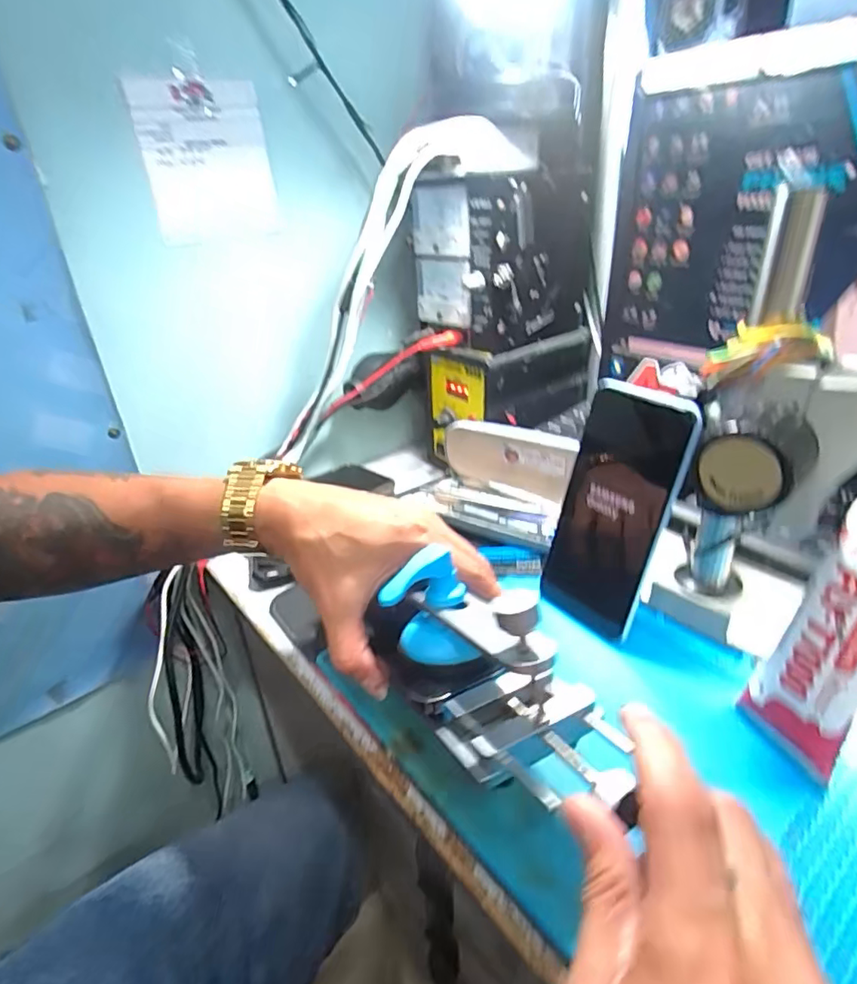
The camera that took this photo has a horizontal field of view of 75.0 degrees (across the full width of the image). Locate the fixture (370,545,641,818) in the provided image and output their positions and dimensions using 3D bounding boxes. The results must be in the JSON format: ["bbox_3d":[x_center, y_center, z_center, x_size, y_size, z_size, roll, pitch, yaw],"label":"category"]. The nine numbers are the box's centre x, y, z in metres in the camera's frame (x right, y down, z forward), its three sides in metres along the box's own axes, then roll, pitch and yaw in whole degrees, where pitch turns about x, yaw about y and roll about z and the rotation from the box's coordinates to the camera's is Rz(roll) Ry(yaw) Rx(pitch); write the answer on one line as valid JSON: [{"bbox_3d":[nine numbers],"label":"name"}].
[{"bbox_3d":[0.031,0.078,0.259,0.065,0.061,0.127,-24,35,-31],"label":"fixture"}]

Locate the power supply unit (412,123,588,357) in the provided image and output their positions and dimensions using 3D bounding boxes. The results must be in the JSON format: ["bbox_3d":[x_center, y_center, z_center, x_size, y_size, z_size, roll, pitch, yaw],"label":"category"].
[{"bbox_3d":[0.071,-0.230,0.547,0.170,0.145,0.109,-28,38,-36],"label":"power supply unit"}]

